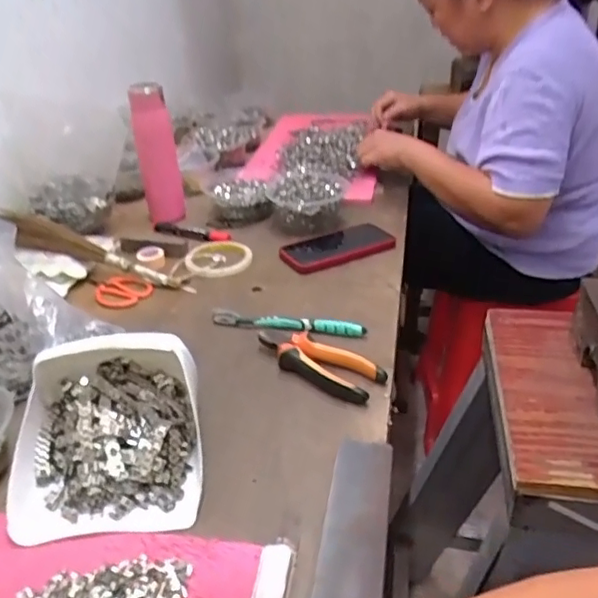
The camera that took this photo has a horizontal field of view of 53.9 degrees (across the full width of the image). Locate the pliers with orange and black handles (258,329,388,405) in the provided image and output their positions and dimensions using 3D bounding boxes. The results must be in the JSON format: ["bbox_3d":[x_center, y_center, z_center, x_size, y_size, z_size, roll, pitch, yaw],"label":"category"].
[{"bbox_3d":[0.018,0.066,0.638,0.154,0.024,0.054,21,38,36],"label":"pliers with orange and black handles"}]

